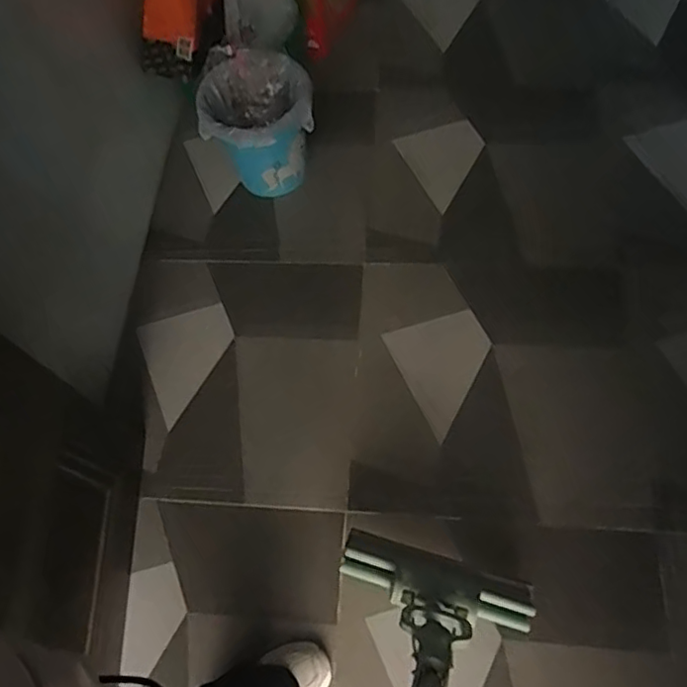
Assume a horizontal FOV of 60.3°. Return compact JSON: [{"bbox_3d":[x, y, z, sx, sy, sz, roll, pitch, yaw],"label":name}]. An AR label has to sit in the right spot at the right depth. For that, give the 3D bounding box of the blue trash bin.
[{"bbox_3d":[-0.210,-0.547,1.479,0.267,0.294,0.251,-1,68,2],"label":"blue trash bin"}]

